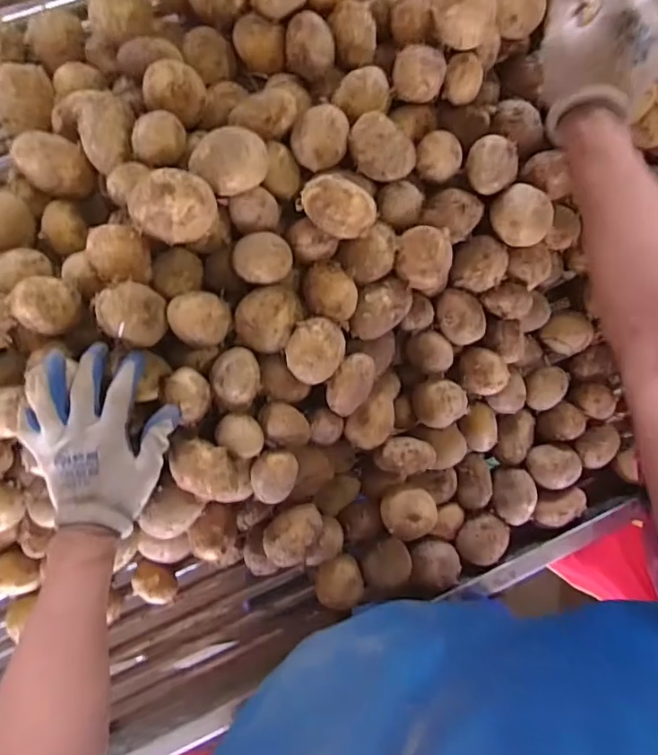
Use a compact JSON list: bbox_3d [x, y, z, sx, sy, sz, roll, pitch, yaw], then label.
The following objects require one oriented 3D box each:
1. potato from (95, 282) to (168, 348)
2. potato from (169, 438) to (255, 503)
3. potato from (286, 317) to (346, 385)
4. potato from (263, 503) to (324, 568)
[{"bbox_3d":[-0.185,-0.061,0.504,0.057,0.039,0.055,0,94,-5],"label":"potato"},{"bbox_3d":[-0.117,0.094,0.532,0.088,0.044,0.048,25,91,-6],"label":"potato"},{"bbox_3d":[-0.014,-0.028,0.537,0.055,0.046,0.064,24,91,-6],"label":"potato"},{"bbox_3d":[-0.040,0.169,0.575,0.046,0.040,0.067,39,90,-6],"label":"potato"}]

